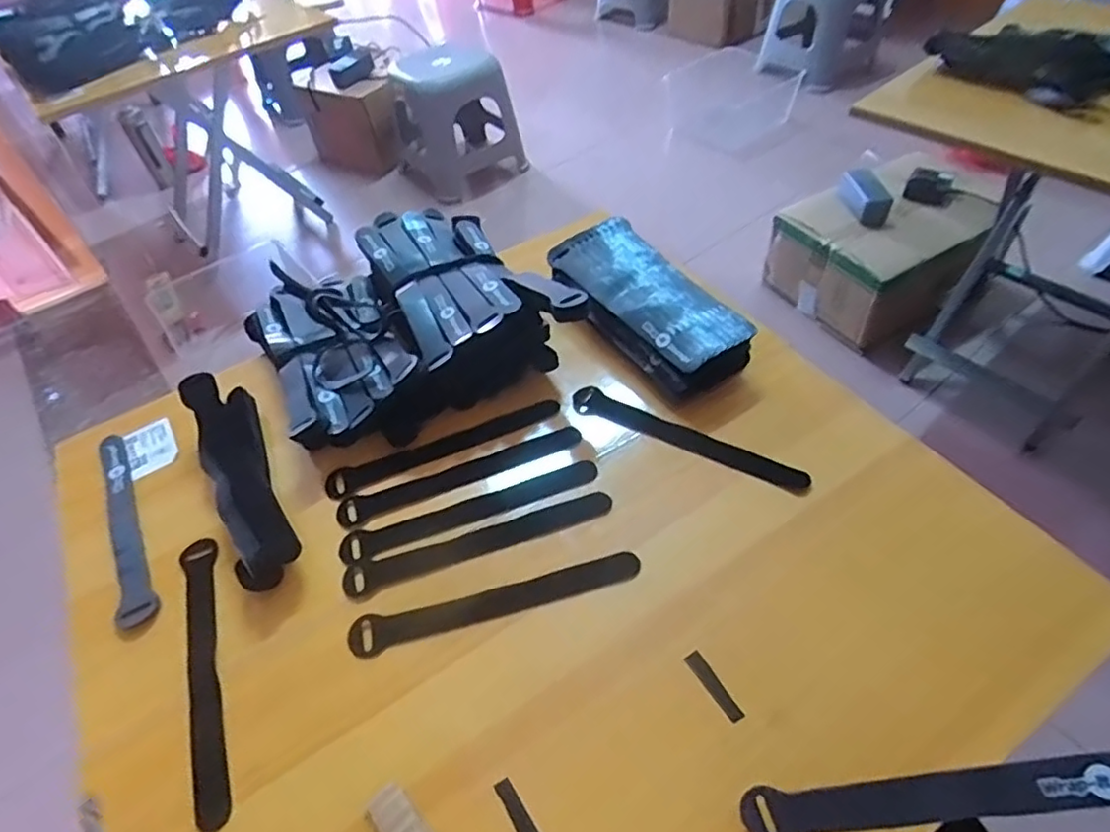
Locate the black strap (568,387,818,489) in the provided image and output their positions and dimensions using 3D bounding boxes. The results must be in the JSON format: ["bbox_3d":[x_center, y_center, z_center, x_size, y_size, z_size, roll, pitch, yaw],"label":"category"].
[{"bbox_3d":[0.103,0.015,0.497,0.195,0.010,0.026,23,55,24],"label":"black strap"}]

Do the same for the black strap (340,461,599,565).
[{"bbox_3d":[-0.061,0.073,0.469,0.195,0.009,0.026,-17,49,-8],"label":"black strap"}]

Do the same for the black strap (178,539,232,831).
[{"bbox_3d":[-0.230,0.160,0.406,0.024,0.004,0.197,-22,50,-13],"label":"black strap"}]

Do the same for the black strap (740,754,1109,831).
[{"bbox_3d":[0.177,0.177,0.288,0.179,0.011,0.020,-23,44,23],"label":"black strap"}]

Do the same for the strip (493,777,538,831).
[{"bbox_3d":[-0.018,0.220,0.339,0.010,0.006,0.044,-30,52,-19],"label":"strip"}]

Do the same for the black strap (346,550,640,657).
[{"bbox_3d":[-0.040,0.126,0.422,0.197,0.011,0.024,-14,49,-5],"label":"black strap"}]

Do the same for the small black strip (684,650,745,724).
[{"bbox_3d":[0.097,0.164,0.376,0.010,0.004,0.044,-28,52,-17],"label":"small black strip"}]

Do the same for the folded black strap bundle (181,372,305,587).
[{"bbox_3d":[-0.242,0.044,0.475,0.045,0.048,0.197,-26,51,-16],"label":"folded black strap bundle"}]

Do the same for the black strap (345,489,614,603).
[{"bbox_3d":[-0.054,0.092,0.454,0.197,0.007,0.025,-18,54,-10],"label":"black strap"}]

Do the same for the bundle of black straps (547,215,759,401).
[{"bbox_3d":[0.085,-0.100,0.569,0.091,0.053,0.207,-30,53,-19],"label":"bundle of black straps"}]

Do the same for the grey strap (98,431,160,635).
[{"bbox_3d":[-0.334,0.082,0.480,0.024,0.004,0.197,-29,52,-18],"label":"grey strap"}]

